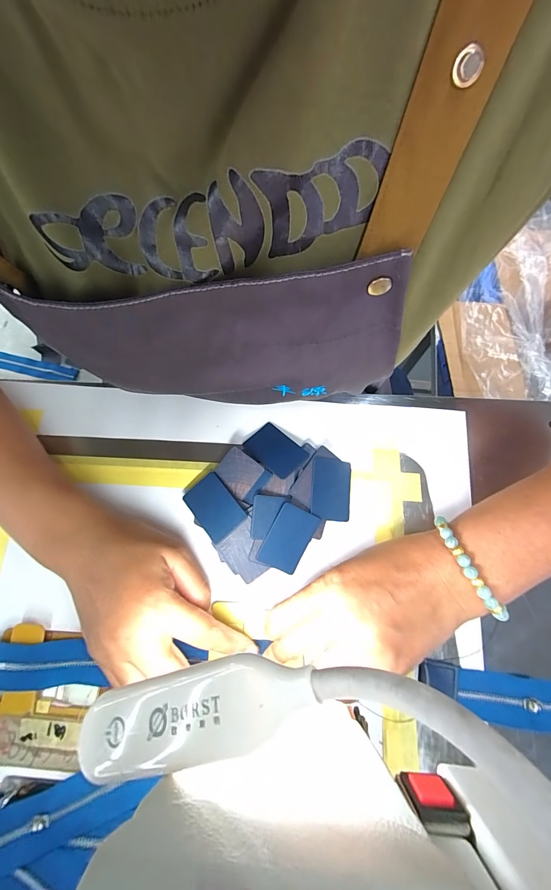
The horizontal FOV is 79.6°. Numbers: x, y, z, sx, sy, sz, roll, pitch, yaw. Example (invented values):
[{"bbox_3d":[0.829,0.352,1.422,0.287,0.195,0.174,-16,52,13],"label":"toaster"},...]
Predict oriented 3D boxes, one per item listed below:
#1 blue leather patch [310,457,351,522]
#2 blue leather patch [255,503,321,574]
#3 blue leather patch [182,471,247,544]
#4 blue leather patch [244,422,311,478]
[{"bbox_3d":[0.047,0.038,0.281,0.035,0.004,0.050,8,79,-11],"label":"blue leather patch"},{"bbox_3d":[0.010,0.076,0.268,0.035,0.004,0.051,29,86,-12],"label":"blue leather patch"},{"bbox_3d":[-0.051,0.051,0.275,0.035,0.004,0.051,-40,71,-3],"label":"blue leather patch"},{"bbox_3d":[0.000,0.004,0.290,0.050,0.004,0.036,37,63,20],"label":"blue leather patch"}]

